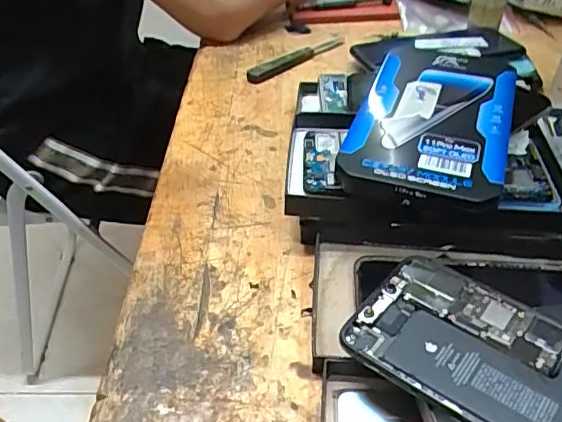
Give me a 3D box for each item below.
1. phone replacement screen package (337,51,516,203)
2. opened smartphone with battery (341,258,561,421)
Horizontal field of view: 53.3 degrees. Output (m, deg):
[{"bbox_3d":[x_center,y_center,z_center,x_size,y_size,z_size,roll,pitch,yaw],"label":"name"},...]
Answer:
[{"bbox_3d":[0.100,-0.064,0.362,0.093,0.011,0.158,15,47,15],"label":"phone replacement screen package"},{"bbox_3d":[0.109,0.074,0.249,0.152,0.006,0.075,26,49,28],"label":"opened smartphone with battery"}]

